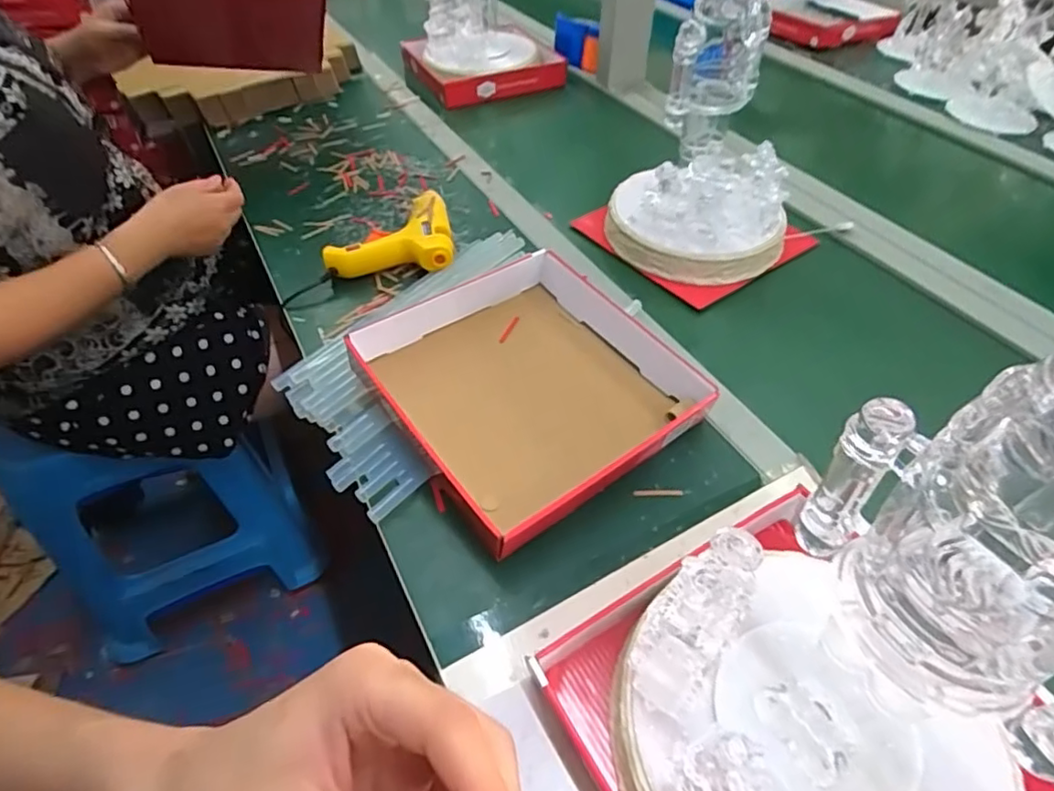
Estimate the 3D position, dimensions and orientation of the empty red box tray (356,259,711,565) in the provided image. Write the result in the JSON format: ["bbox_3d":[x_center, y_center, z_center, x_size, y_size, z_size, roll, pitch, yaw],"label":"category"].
[{"bbox_3d":[0.007,-0.014,0.539,0.251,0.054,0.240,-31,54,-25],"label":"empty red box tray"}]

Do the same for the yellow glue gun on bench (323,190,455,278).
[{"bbox_3d":[-0.157,-0.196,0.719,0.142,0.037,0.148,-2,47,-1],"label":"yellow glue gun on bench"}]

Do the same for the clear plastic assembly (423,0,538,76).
[{"bbox_3d":[-0.081,-0.704,1.003,0.191,0.321,0.174,0,47,1],"label":"clear plastic assembly"}]

